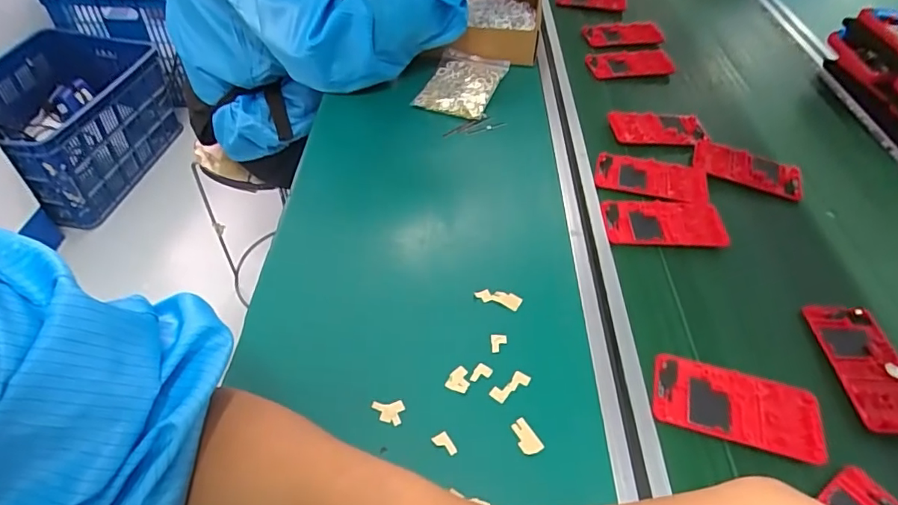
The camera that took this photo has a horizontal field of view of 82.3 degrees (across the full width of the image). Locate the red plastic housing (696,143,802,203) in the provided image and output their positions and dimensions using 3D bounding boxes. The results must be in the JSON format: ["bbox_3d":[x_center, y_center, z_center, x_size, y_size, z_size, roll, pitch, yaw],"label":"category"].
[{"bbox_3d":[0.357,-0.101,0.615,0.121,0.012,0.059,22,49,17],"label":"red plastic housing"}]

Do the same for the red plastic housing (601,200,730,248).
[{"bbox_3d":[0.225,-0.032,0.545,0.123,0.008,0.064,3,47,-1],"label":"red plastic housing"}]

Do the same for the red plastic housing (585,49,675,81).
[{"bbox_3d":[0.275,-0.293,0.794,0.127,0.008,0.073,-3,48,2],"label":"red plastic housing"}]

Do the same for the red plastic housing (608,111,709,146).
[{"bbox_3d":[0.268,-0.161,0.660,0.118,0.010,0.059,3,47,-1],"label":"red plastic housing"}]

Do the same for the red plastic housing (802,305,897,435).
[{"bbox_3d":[0.356,0.095,0.434,0.062,0.013,0.125,5,47,1],"label":"red plastic housing"}]

